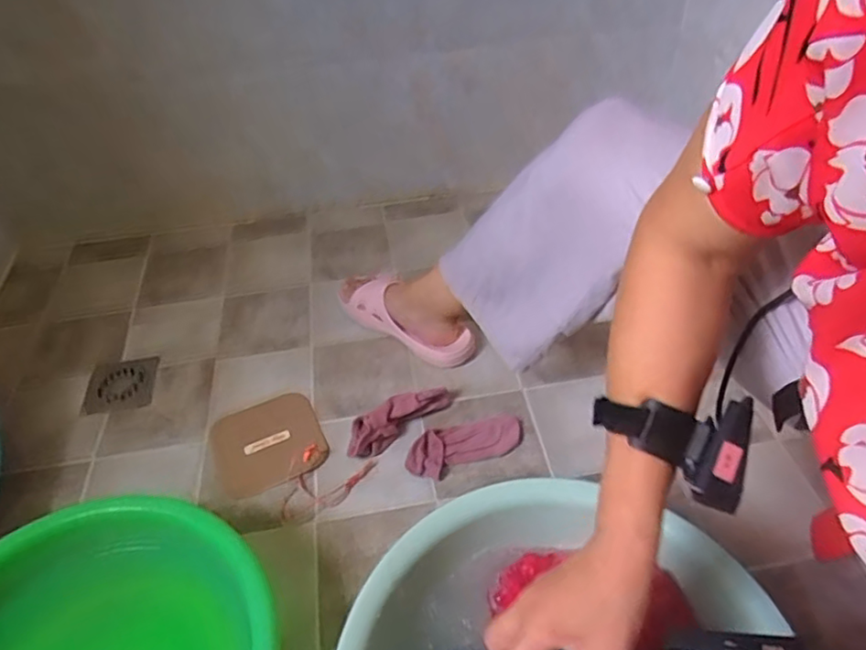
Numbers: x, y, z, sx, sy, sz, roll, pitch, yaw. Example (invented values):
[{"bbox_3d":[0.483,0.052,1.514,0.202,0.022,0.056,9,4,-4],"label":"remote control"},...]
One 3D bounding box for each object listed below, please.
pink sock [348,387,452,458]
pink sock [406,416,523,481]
[{"bbox_3d":[-0.051,0.121,0.832,0.165,0.046,0.057,-30,51,-24],"label":"pink sock"},{"bbox_3d":[0.041,0.154,0.802,0.158,0.027,0.064,-19,47,-15],"label":"pink sock"}]

